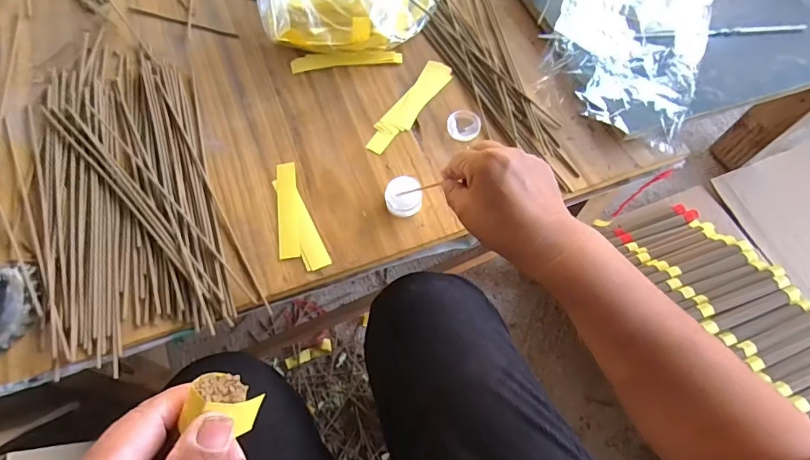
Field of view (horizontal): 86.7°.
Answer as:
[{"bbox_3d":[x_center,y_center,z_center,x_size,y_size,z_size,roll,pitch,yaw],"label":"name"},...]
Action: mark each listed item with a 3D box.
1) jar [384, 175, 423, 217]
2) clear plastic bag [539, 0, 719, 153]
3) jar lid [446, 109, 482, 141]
[{"bbox_3d":[-0.001,-0.033,0.441,0.038,0.025,0.036,0,64,0],"label":"jar"},{"bbox_3d":[0.300,-0.288,0.551,0.178,0.034,0.399,24,66,11],"label":"clear plastic bag"},{"bbox_3d":[0.068,-0.121,0.488,0.037,0.007,0.041,36,69,16],"label":"jar lid"}]

